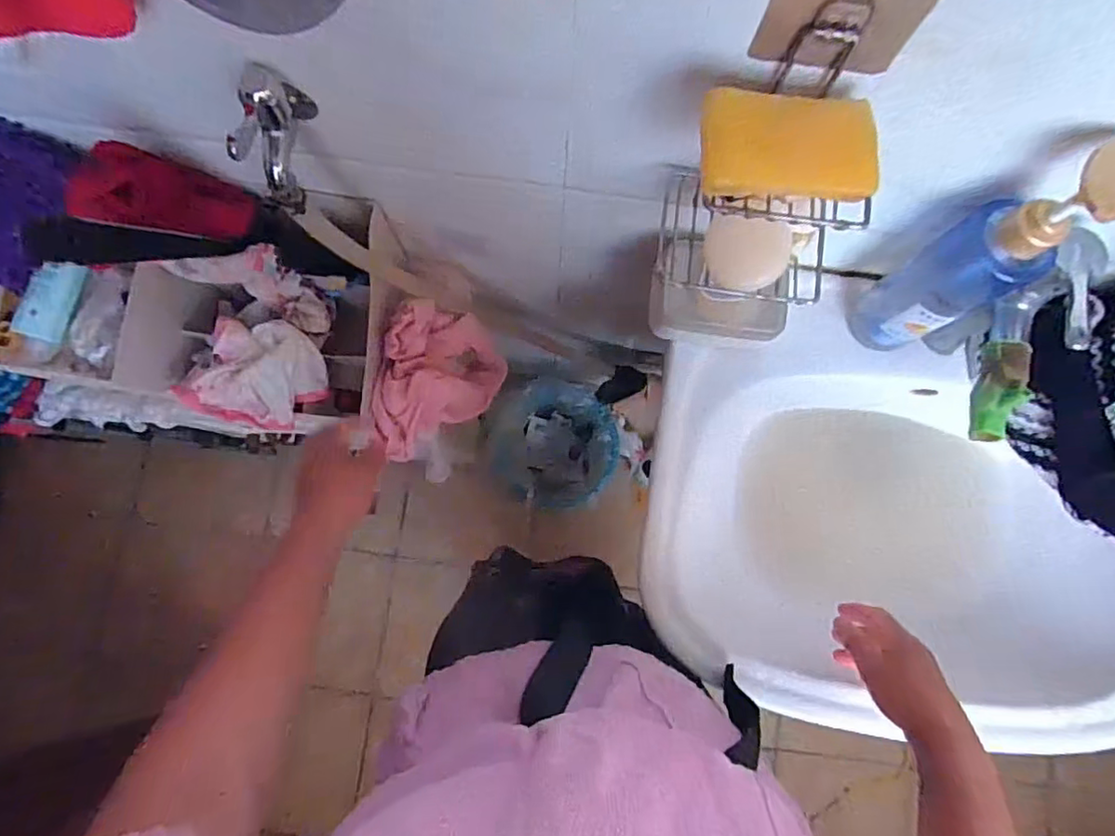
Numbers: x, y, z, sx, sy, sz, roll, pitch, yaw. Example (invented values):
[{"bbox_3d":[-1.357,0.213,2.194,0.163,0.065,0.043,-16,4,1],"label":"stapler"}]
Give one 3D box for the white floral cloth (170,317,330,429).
[{"bbox_3d":[-0.326,-0.050,0.635,0.126,0.072,0.111,14,82,1],"label":"white floral cloth"}]

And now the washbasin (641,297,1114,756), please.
[{"bbox_3d":[0.363,0.119,0.634,0.546,0.139,0.386,14,82,1],"label":"washbasin"}]

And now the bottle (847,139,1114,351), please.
[{"bbox_3d":[0.334,-0.121,0.473,0.066,0.247,0.073,-25,84,-5],"label":"bottle"}]

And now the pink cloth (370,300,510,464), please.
[{"bbox_3d":[-0.153,-0.042,0.726,0.121,0.143,0.191,40,83,4],"label":"pink cloth"}]

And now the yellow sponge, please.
[{"bbox_3d":[0.135,-0.155,0.339,0.103,0.025,0.056,1,82,-1],"label":"yellow sponge"}]

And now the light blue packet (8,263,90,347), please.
[{"bbox_3d":[-0.496,-0.116,0.572,0.035,0.029,0.079,17,82,1],"label":"light blue packet"}]

